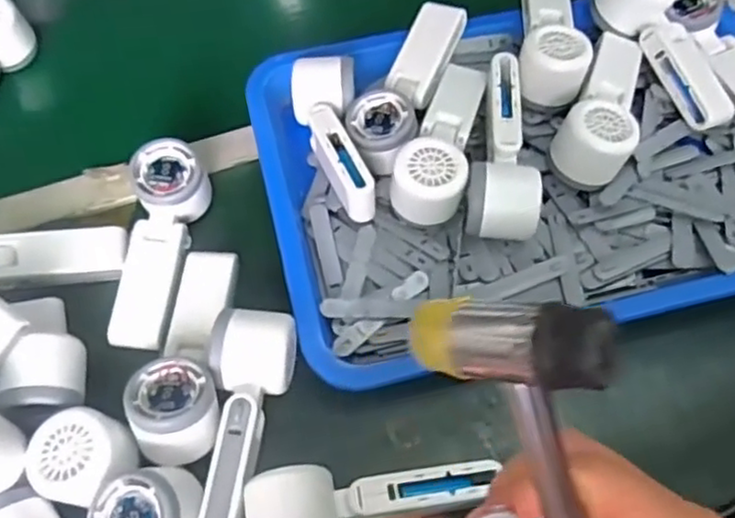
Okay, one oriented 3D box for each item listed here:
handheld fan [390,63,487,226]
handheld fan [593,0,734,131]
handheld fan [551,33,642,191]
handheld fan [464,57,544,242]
[{"bbox_3d":[0.061,-0.099,0.558,0.054,0.057,0.160,12,60,8],"label":"handheld fan"},{"bbox_3d":[0.264,-0.186,0.591,0.051,0.046,0.159,-26,80,-14],"label":"handheld fan"},{"bbox_3d":[0.198,-0.124,0.565,0.058,0.063,0.141,22,62,13],"label":"handheld fan"},{"bbox_3d":[0.113,-0.087,0.553,0.054,0.054,0.162,8,60,5],"label":"handheld fan"}]

